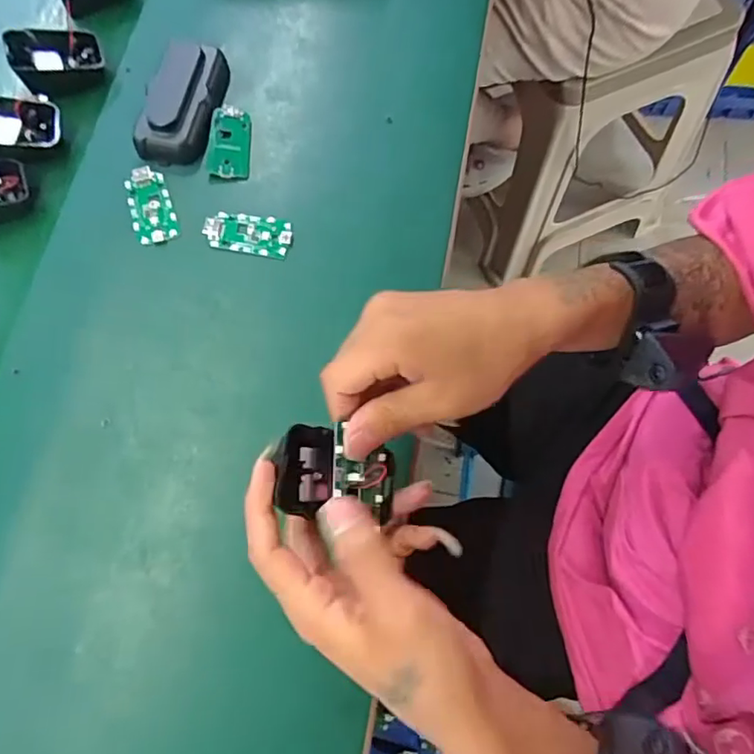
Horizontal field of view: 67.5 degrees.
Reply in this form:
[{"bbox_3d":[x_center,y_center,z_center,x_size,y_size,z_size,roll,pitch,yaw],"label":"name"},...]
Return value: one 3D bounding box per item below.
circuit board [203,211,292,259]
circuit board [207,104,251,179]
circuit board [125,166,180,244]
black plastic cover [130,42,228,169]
[{"bbox_3d":[-0.097,-0.108,0.422,0.063,0.004,0.031,6,73,4],"label":"circuit board"},{"bbox_3d":[-0.116,-0.187,0.445,0.031,0.004,0.064,5,72,-17],"label":"circuit board"},{"bbox_3d":[-0.173,-0.131,0.428,0.031,0.004,0.065,-19,73,-4],"label":"circuit board"},{"bbox_3d":[-0.151,-0.216,0.444,0.049,0.025,0.100,7,73,4],"label":"black plastic cover"}]

